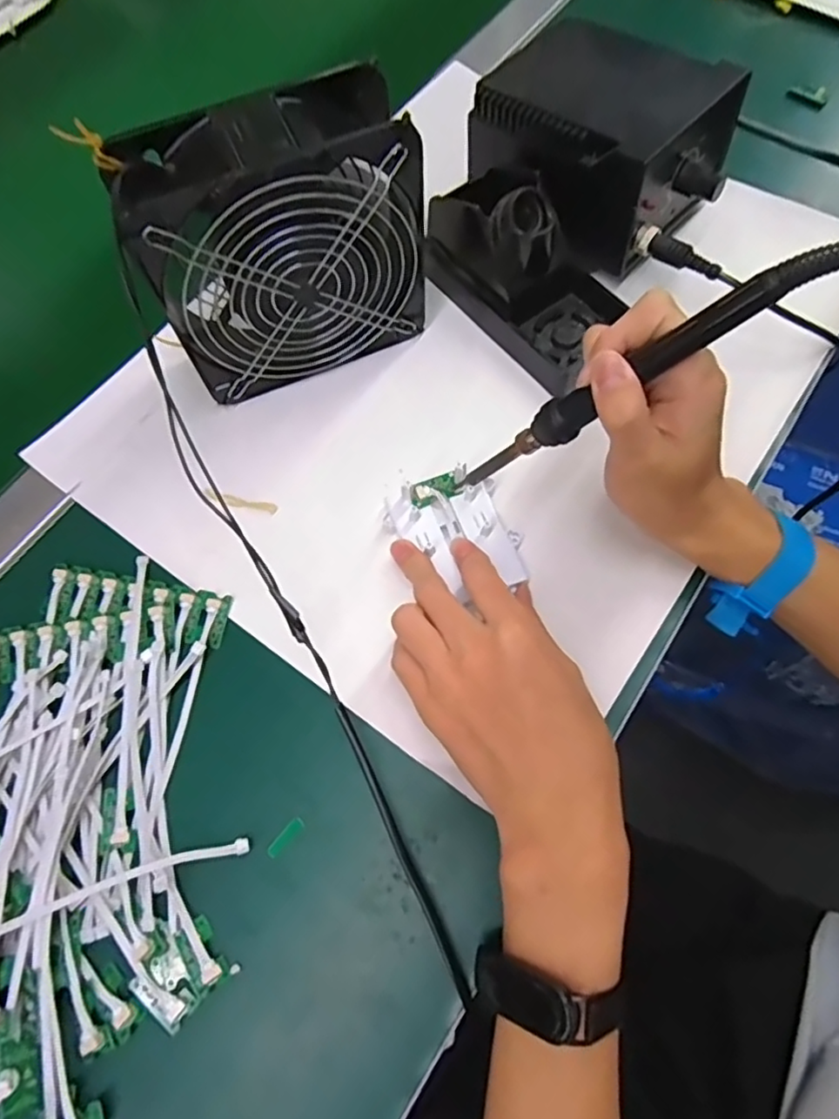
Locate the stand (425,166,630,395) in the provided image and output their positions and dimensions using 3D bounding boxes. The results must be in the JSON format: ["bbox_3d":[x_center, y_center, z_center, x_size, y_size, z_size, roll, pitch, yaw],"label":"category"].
[{"bbox_3d":[0.069,-0.198,0.408,0.073,0.071,0.151,-38,72,-13],"label":"stand"}]

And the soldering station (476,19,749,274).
[{"bbox_3d":[0.128,-0.284,0.427,0.128,0.084,0.155,-41,73,-14],"label":"soldering station"}]

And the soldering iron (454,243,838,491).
[{"bbox_3d":[0.086,-0.077,0.285,0.015,0.211,0.017,12,63,-36],"label":"soldering iron"}]

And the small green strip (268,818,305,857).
[{"bbox_3d":[-0.067,0.140,0.310,0.006,0.004,0.021,39,74,15],"label":"small green strip"}]

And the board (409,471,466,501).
[{"bbox_3d":[0.010,-0.043,0.368,0.034,0.006,0.016,-13,68,-4],"label":"board"}]

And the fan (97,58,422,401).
[{"bbox_3d":[-0.075,-0.174,0.362,0.151,0.156,0.058,-24,69,-8],"label":"fan"}]

